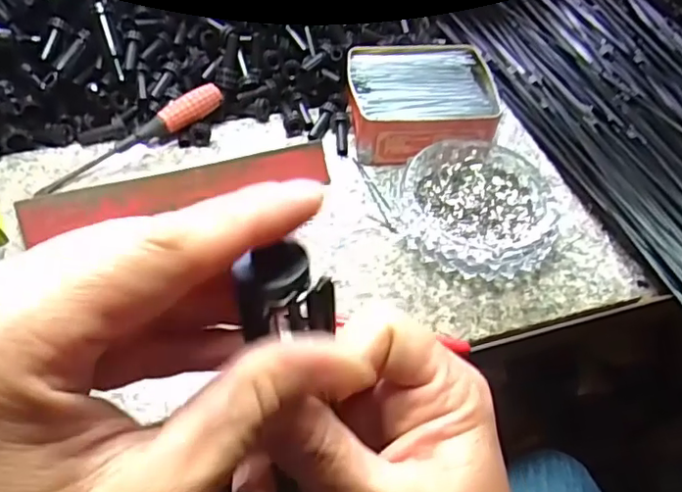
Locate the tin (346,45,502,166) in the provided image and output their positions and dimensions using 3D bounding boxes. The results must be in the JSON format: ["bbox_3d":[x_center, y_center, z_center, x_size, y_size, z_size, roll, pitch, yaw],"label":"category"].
[{"bbox_3d":[0.069,-0.125,0.509,0.128,0.042,0.104,-4,54,-8],"label":"tin"}]

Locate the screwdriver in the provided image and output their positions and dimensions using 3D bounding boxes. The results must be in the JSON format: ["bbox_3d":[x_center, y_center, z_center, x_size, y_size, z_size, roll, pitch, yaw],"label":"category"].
[{"bbox_3d":[-0.171,-0.087,0.482,0.165,0.020,0.023,-32,61,-6],"label":"screwdriver"}]

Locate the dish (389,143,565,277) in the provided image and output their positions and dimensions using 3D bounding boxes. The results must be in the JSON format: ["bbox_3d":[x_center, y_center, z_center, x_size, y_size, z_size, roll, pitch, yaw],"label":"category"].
[{"bbox_3d":[0.106,-0.031,0.454,0.120,0.028,0.124,3,53,-4],"label":"dish"}]

